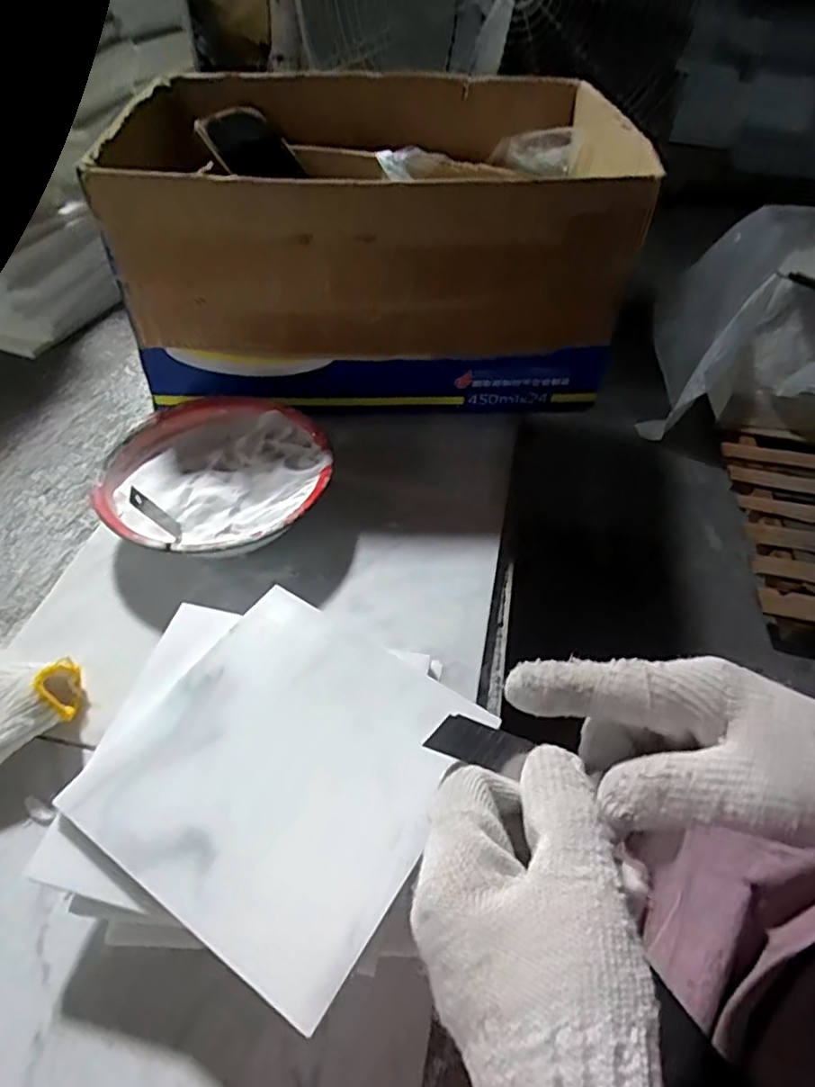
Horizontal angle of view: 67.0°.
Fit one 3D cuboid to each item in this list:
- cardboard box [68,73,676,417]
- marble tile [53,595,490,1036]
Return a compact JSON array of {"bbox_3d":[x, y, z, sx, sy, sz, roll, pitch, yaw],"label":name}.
[{"bbox_3d":[-0.023,-0.286,0.595,0.406,0.215,0.311,2,51,0],"label":"cardboard box"},{"bbox_3d":[-0.058,0.106,0.300,0.148,0.011,0.150,28,55,19],"label":"marble tile"}]

